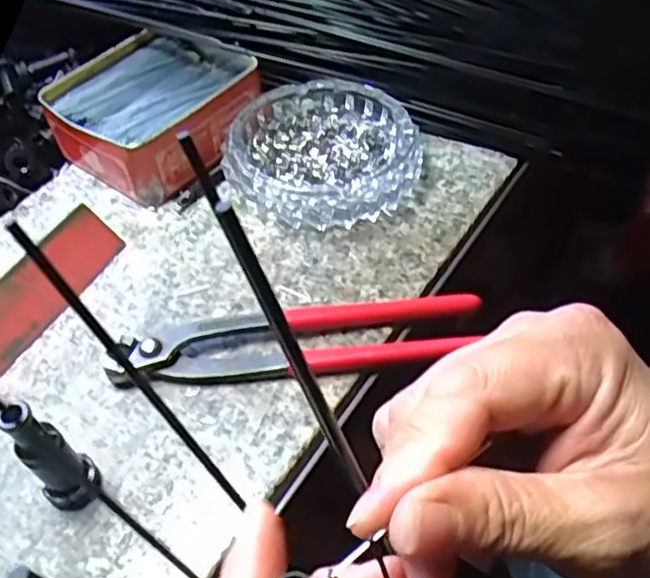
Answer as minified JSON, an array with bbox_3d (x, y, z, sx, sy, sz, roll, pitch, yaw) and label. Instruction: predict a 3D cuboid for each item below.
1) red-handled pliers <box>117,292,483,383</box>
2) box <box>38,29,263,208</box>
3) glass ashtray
[{"bbox_3d":[-0.012,0.028,0.353,0.188,0.015,0.051,-8,51,-5],"label":"red-handled pliers"},{"bbox_3d":[-0.111,-0.122,0.453,0.108,0.042,0.128,33,59,25],"label":"box"},{"bbox_3d":[0.001,-0.086,0.429,0.115,0.030,0.114,-1,50,1],"label":"glass ashtray"}]

